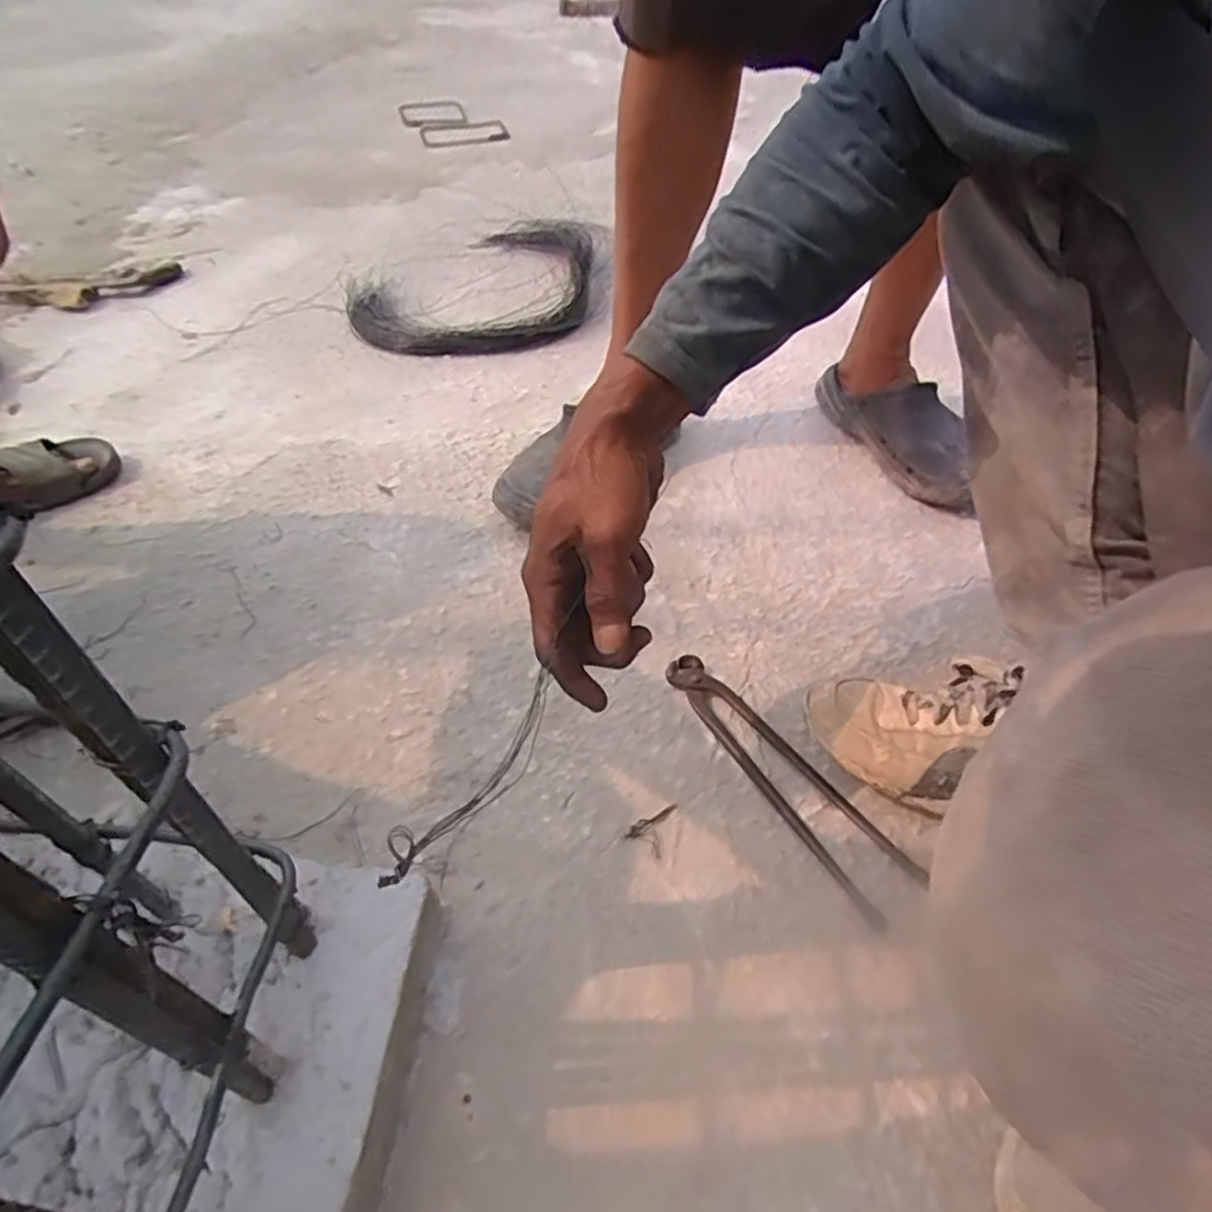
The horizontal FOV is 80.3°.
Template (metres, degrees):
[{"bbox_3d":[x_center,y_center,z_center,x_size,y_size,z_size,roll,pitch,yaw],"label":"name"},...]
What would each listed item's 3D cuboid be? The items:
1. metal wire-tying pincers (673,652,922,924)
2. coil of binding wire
[{"bbox_3d":[0.129,0.121,0.541,0.055,0.014,0.239,-27,50,-22],"label":"metal wire-tying pincers"},{"bbox_3d":[-0.222,-0.550,1.166,0.382,0.059,0.479,-12,46,-10],"label":"coil of binding wire"}]

